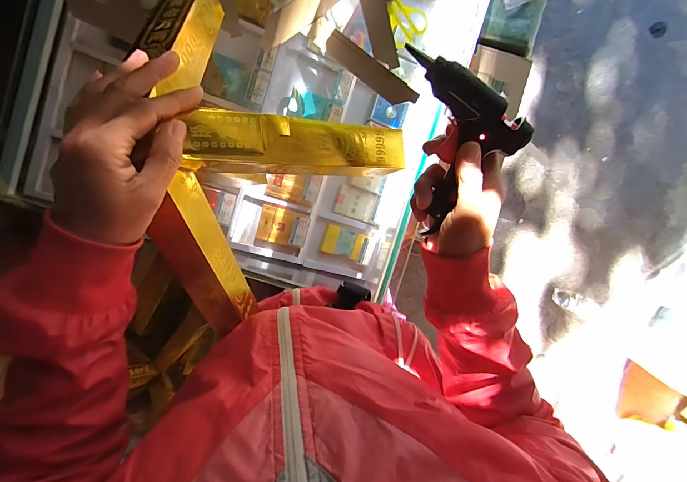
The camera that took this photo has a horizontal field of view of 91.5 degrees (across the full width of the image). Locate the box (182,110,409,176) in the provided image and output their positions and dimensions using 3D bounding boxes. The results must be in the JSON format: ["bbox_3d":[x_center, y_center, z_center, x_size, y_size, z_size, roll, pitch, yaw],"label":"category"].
[{"bbox_3d":[-0.037,-0.088,0.317,0.202,0.031,0.047,-5,94,-27],"label":"box"}]

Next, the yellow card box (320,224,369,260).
[{"bbox_3d":[-0.001,0.004,0.669,0.077,0.018,0.055,18,93,-1],"label":"yellow card box"}]

